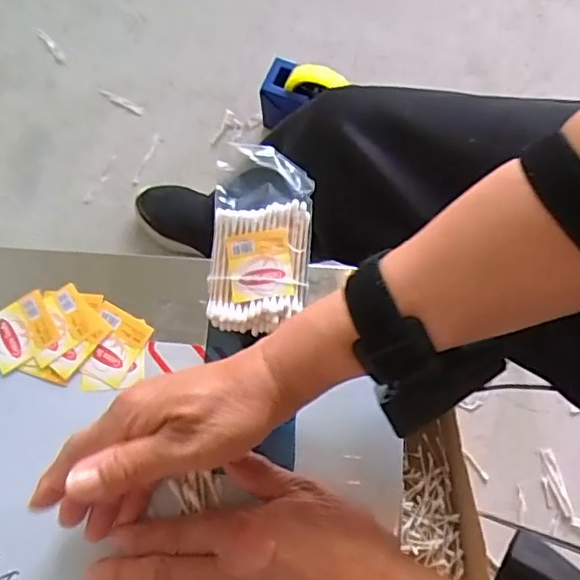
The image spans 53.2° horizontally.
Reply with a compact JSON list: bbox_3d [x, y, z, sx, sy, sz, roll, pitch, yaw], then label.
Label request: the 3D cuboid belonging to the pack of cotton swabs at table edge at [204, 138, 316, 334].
[{"bbox_3d":[-0.019,-0.034,0.373,0.062,0.015,0.120,3,74,3],"label":"pack of cotton swabs at table edge"}]

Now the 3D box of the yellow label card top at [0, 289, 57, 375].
[{"bbox_3d":[-0.175,0.027,0.374,0.043,0.004,0.039,-30,75,-6],"label":"yellow label card top"}]

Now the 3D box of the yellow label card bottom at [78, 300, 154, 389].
[{"bbox_3d":[-0.113,0.035,0.368,0.036,0.004,0.045,26,76,9],"label":"yellow label card bottom"}]

